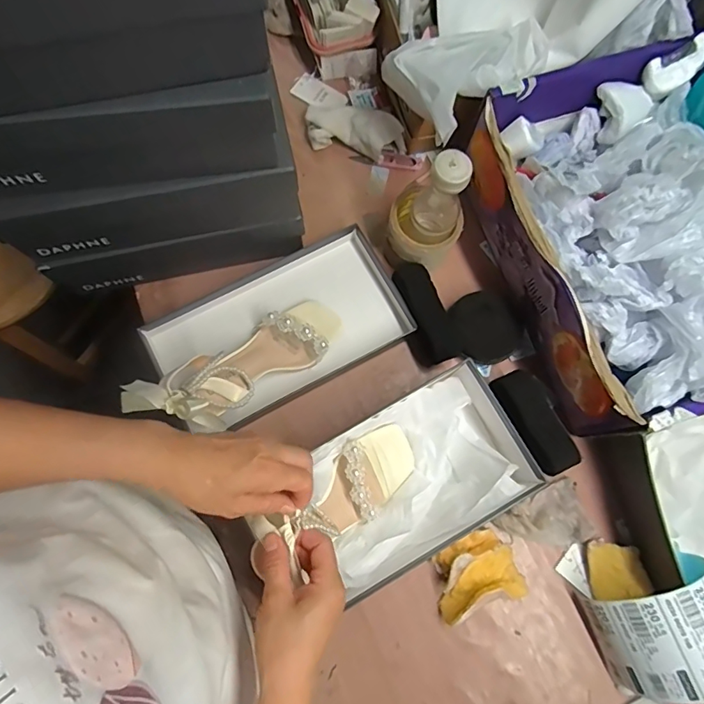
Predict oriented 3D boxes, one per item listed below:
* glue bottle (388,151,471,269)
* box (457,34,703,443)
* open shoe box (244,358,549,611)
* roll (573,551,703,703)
[{"bbox_3d":[0.086,-0.158,0.562,0.085,0.171,0.070,25,77,4],"label":"glue bottle"},{"bbox_3d":[0.340,-0.143,0.560,0.294,0.183,0.404,-19,78,-6],"label":"box"},{"bbox_3d":[0.055,0.144,0.550,0.283,0.080,0.156,-29,79,-8],"label":"open shoe box"},{"bbox_3d":[0.332,0.292,0.514,0.127,0.102,0.114,-19,78,-6],"label":"roll"}]

